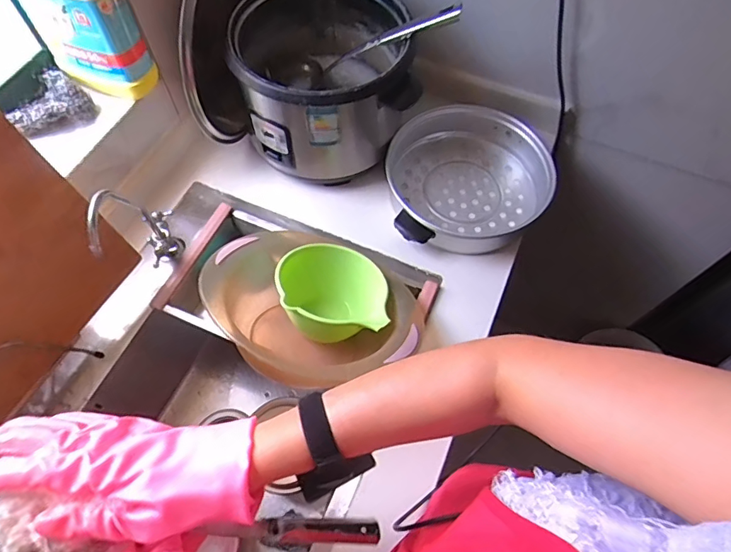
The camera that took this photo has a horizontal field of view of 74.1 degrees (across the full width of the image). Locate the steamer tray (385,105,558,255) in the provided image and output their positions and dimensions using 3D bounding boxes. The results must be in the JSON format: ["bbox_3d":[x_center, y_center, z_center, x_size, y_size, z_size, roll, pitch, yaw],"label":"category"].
[{"bbox_3d":[0.166,-0.156,0.796,0.247,0.084,0.282,31,66,14],"label":"steamer tray"}]

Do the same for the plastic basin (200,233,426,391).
[{"bbox_3d":[-0.076,0.063,0.699,0.294,0.123,0.279,10,39,-8],"label":"plastic basin"}]

